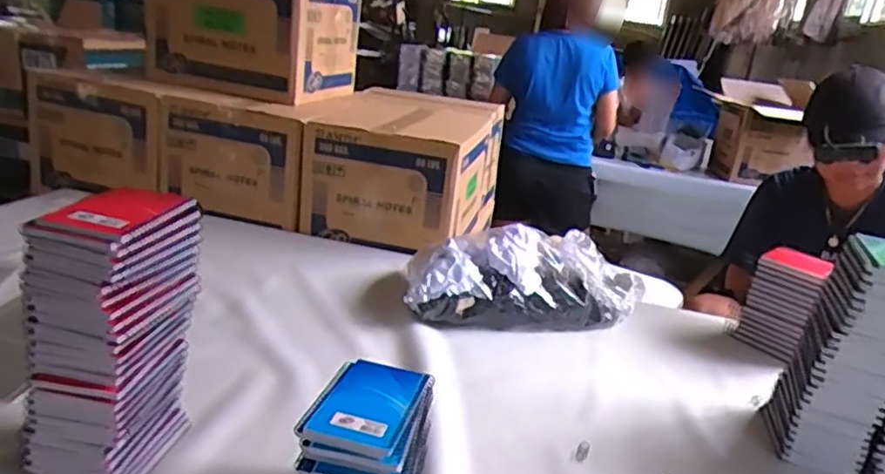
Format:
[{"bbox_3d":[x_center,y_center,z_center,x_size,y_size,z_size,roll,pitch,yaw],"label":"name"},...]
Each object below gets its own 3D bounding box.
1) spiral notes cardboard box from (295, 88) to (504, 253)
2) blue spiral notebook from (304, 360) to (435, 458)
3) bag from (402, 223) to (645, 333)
[{"bbox_3d":[-0.066,-0.201,1.639,0.351,0.250,0.673,10,19,8],"label":"spiral notes cardboard box"},{"bbox_3d":[-0.064,0.156,0.617,0.081,0.015,0.129,12,19,14],"label":"blue spiral notebook"},{"bbox_3d":[0.151,0.068,1.149,0.430,0.124,0.199,5,19,-8],"label":"bag"}]

